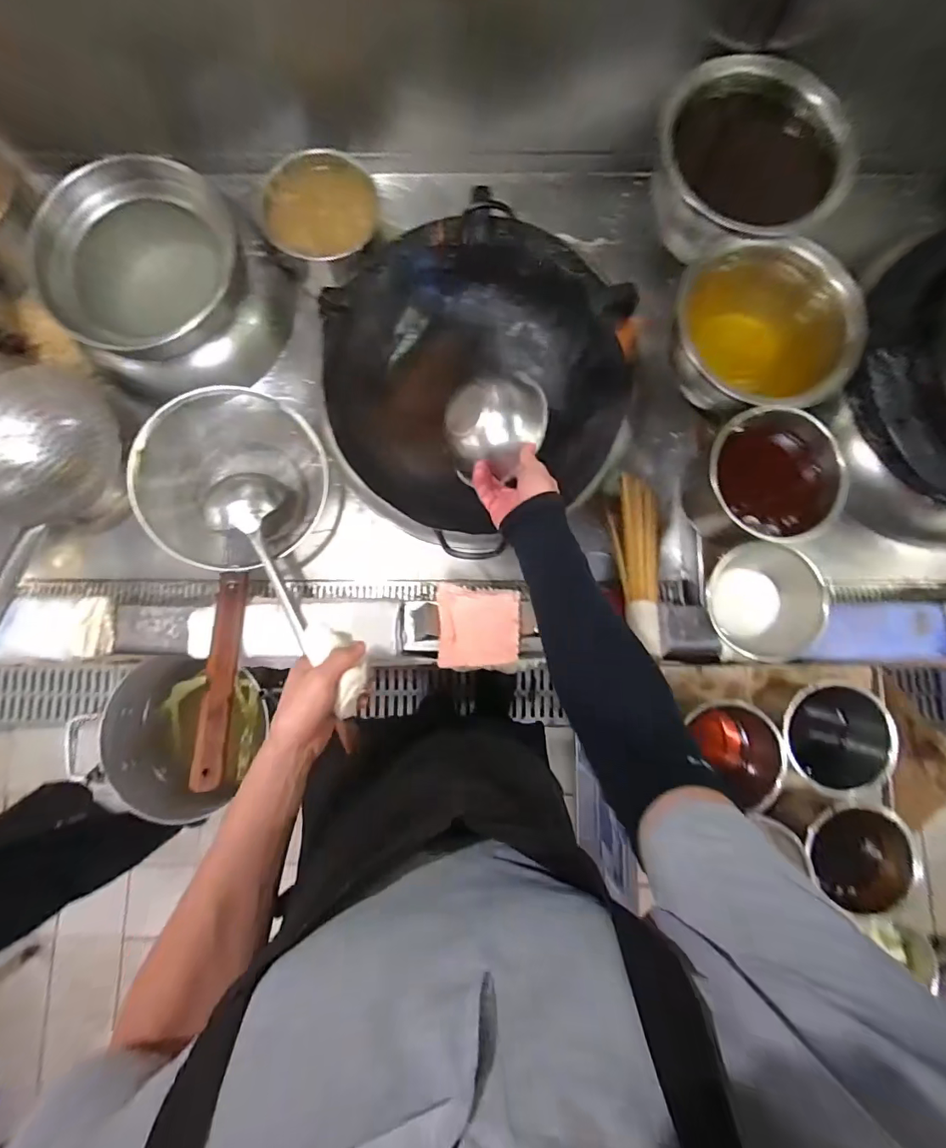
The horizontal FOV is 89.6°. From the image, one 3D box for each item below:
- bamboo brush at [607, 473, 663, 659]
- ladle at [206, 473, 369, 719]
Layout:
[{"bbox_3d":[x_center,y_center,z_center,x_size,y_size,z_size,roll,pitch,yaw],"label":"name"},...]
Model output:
[{"bbox_3d":[0.262,-0.018,0.743,0.072,0.039,0.276,2,70,0],"label":"bamboo brush"},{"bbox_3d":[-0.257,0.017,0.679,0.108,0.104,0.449,-38,57,-5],"label":"ladle"}]

